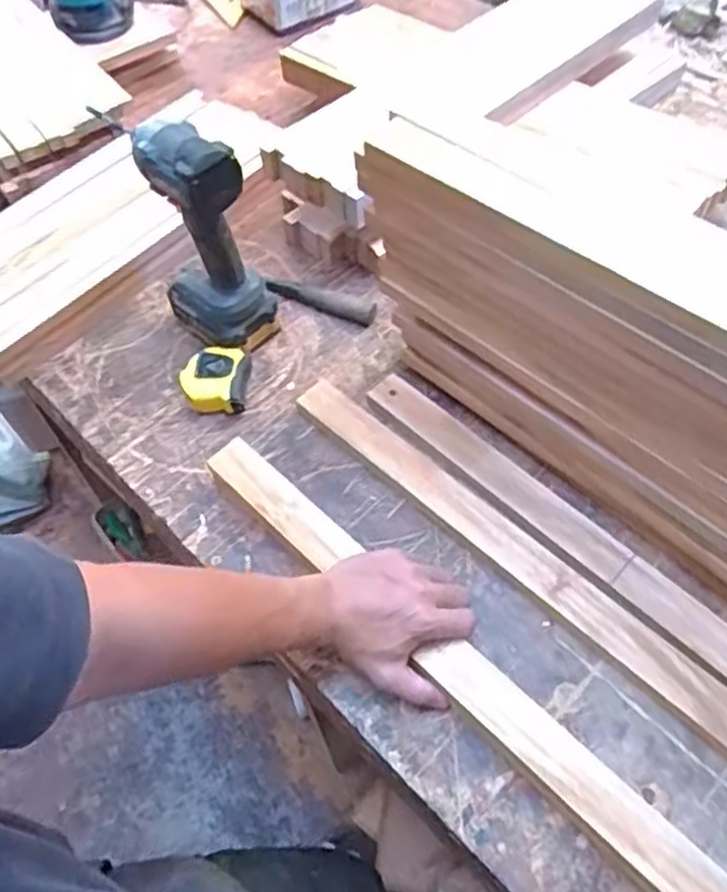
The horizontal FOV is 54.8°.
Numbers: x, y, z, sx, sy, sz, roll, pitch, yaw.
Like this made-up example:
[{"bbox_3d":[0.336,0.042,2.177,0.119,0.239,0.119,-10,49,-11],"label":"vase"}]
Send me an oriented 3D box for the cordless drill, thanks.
[{"bbox_3d":[-0.163,-0.201,0.708,0.130,0.244,0.071,31,64,20],"label":"cordless drill"}]

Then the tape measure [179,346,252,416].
[{"bbox_3d":[-0.155,-0.072,0.743,0.068,0.037,0.072,2,55,3],"label":"tape measure"}]

